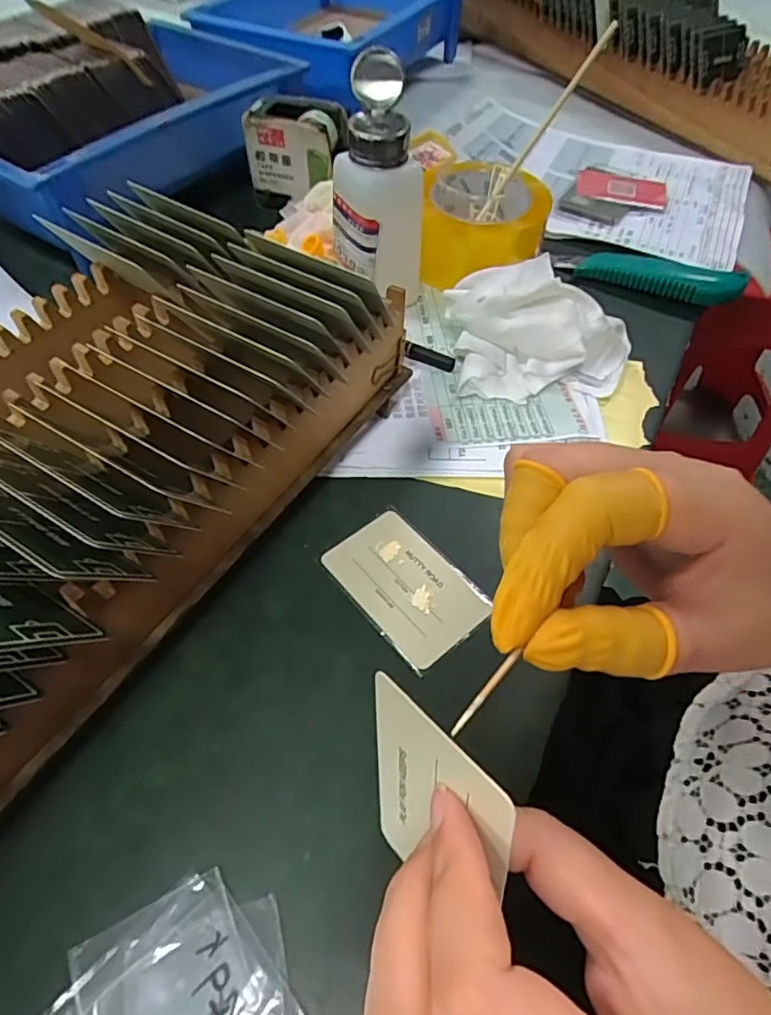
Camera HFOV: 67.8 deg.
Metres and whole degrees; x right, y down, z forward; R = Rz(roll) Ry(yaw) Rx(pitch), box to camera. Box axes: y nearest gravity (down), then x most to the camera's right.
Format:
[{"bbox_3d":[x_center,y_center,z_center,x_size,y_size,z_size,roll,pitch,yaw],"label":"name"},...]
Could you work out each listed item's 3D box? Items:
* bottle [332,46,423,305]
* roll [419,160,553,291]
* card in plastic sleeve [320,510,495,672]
[{"bbox_3d":[-0.007,-0.214,0.398,0.058,0.143,0.056,-28,59,-21],"label":"bottle"},{"bbox_3d":[0.077,-0.234,0.476,0.096,0.077,0.096,1,54,-2],"label":"roll"},{"bbox_3d":[0.010,0.041,0.312,0.059,0.004,0.087,-35,62,-24],"label":"card in plastic sleeve"}]

